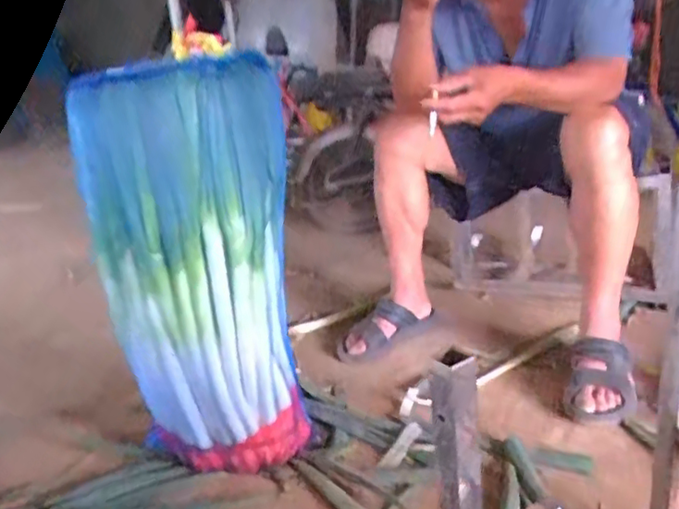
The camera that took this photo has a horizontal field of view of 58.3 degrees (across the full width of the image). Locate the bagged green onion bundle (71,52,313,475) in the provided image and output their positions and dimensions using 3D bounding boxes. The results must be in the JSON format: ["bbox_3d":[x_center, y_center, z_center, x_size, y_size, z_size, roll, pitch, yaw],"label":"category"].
[{"bbox_3d":[-0.209,0.050,0.943,0.233,0.644,0.222,1,20,22],"label":"bagged green onion bundle"}]

